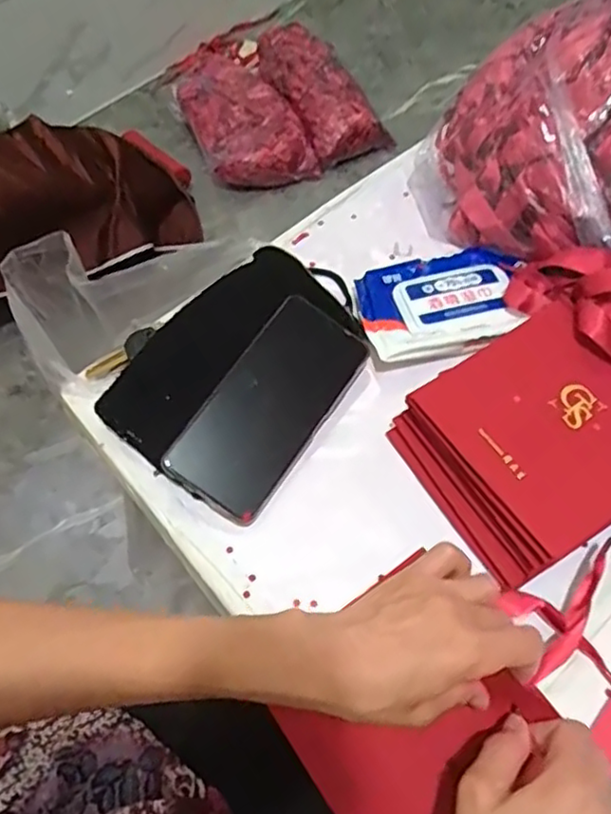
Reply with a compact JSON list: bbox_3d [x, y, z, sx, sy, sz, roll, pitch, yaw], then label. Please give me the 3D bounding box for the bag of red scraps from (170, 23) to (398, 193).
[{"bbox_3d":[-0.101,-0.849,1.767,0.455,0.172,0.536,-25,63,-11],"label":"bag of red scraps"}]

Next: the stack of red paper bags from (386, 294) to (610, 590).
[{"bbox_3d":[0.165,0.023,0.453,0.163,0.054,0.148,-30,64,-13],"label":"stack of red paper bags"}]

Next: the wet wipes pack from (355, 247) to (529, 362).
[{"bbox_3d":[0.112,-0.083,0.525,0.131,0.020,0.095,-13,61,-4],"label":"wet wipes pack"}]

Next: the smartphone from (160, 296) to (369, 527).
[{"bbox_3d":[-0.026,0.000,0.480,0.078,0.010,0.165,39,74,-9],"label":"smartphone"}]

